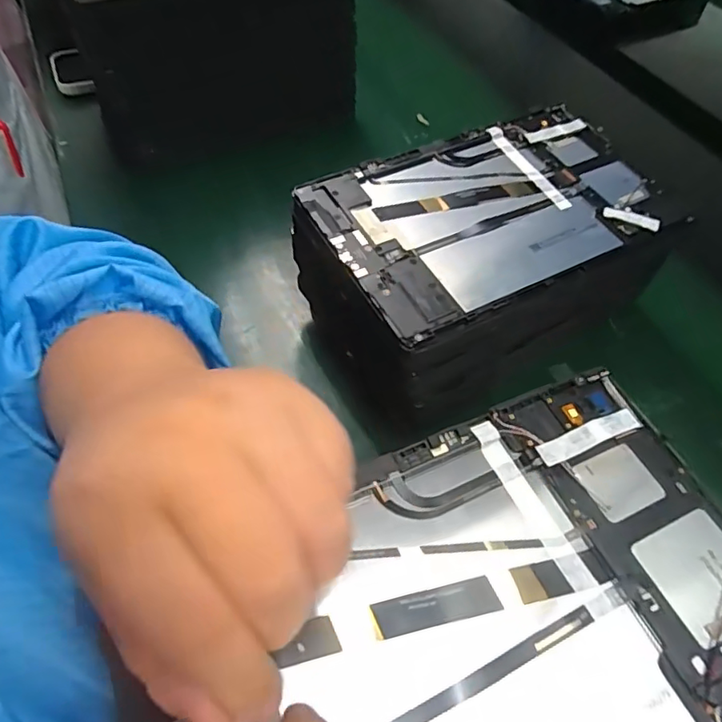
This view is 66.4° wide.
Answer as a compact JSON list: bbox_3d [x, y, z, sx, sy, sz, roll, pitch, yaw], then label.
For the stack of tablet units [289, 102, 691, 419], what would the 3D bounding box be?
[{"bbox_3d":[0.085,-0.072,0.406,0.240,0.107,0.150,-22,58,-18],"label":"stack of tablet units"}]

